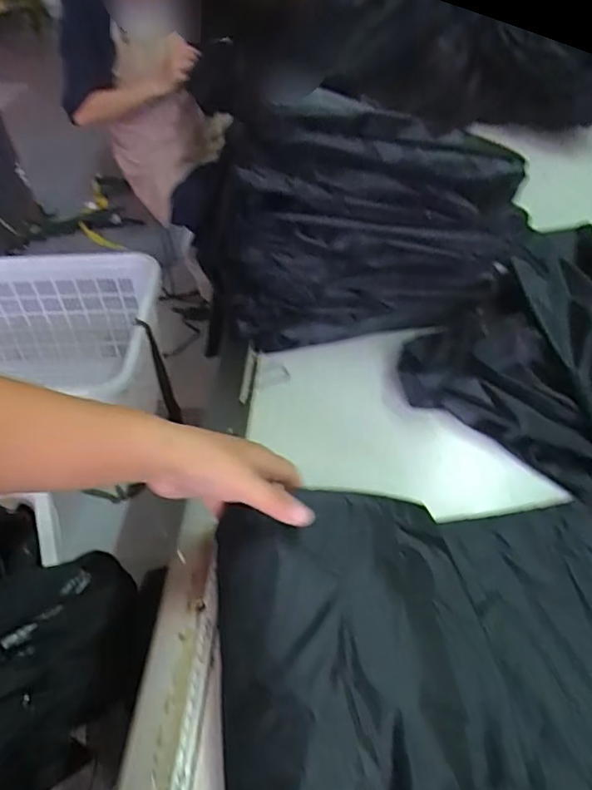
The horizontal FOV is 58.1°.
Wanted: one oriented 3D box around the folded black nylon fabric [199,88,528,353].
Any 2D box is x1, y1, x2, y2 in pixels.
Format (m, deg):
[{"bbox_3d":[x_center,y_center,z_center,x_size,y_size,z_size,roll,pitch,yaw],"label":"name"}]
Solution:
[{"bbox_3d":[0.070,-0.175,0.599,0.337,0.259,0.070,-5,47,-2],"label":"folded black nylon fabric"}]

